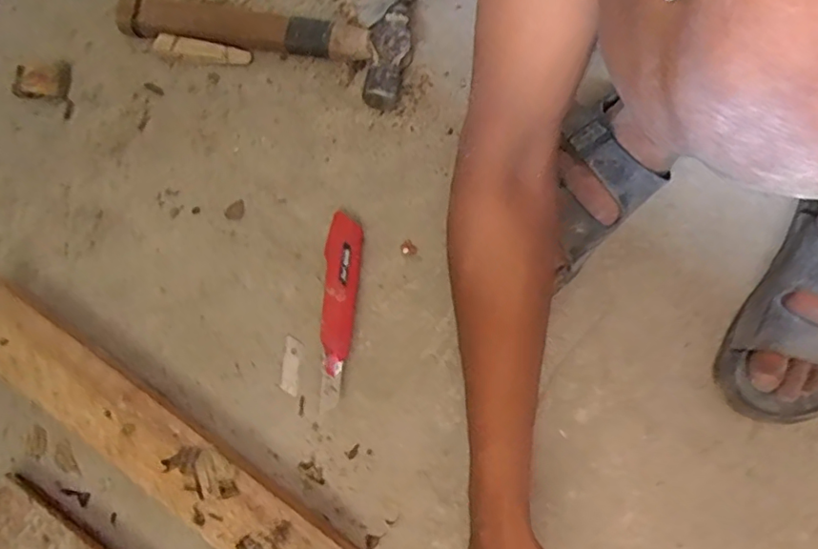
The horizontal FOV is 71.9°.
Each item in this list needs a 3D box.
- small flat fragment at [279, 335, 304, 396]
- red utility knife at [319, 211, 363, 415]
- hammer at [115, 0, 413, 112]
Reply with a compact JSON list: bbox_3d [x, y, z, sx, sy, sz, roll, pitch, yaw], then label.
[{"bbox_3d":[-0.108,0.083,0.519,0.016,0.007,0.051,8,76,2],"label":"small flat fragment"},{"bbox_3d":[-0.065,0.030,0.514,0.031,0.021,0.177,4,76,2],"label":"red utility knife"},{"bbox_3d":[-0.150,-0.248,0.581,0.300,0.033,0.098,14,76,4],"label":"hammer"}]

